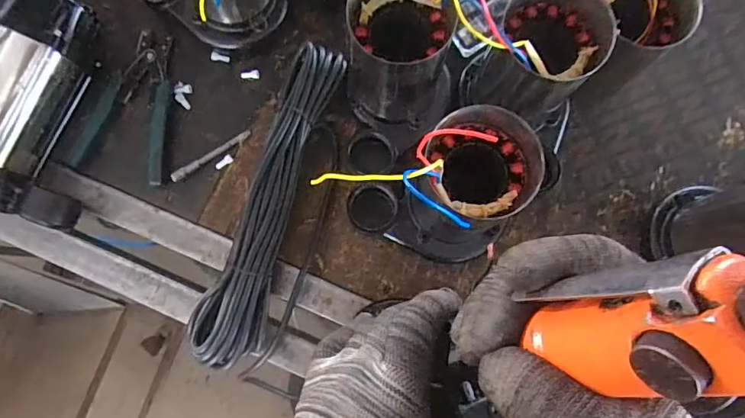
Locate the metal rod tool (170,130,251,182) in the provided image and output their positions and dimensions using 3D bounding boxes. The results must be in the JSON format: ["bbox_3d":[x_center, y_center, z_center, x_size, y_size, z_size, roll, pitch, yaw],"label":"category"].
[{"bbox_3d":[-0.185,-0.062,0.547,0.101,0.009,0.010,-35,82,-4],"label":"metal rod tool"}]

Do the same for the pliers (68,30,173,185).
[{"bbox_3d":[-0.281,-0.121,0.553,0.101,0.010,0.178,5,81,2],"label":"pliers"}]

